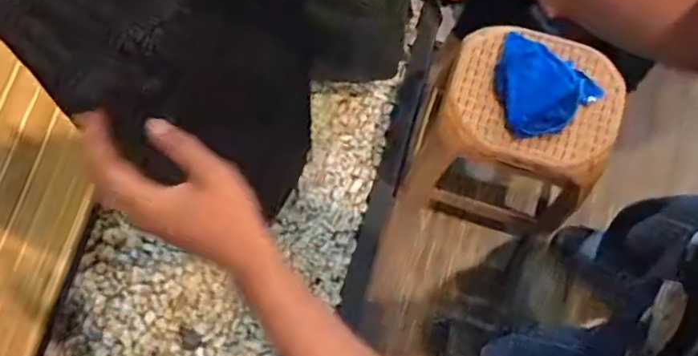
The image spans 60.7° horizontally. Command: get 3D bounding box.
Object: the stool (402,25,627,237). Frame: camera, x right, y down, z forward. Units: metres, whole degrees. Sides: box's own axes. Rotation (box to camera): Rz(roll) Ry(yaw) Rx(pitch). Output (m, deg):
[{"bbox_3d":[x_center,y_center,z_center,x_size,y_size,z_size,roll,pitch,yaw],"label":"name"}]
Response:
[{"bbox_3d":[0.353,-0.065,1.284,0.343,0.470,0.294,18,77,6],"label":"stool"}]

